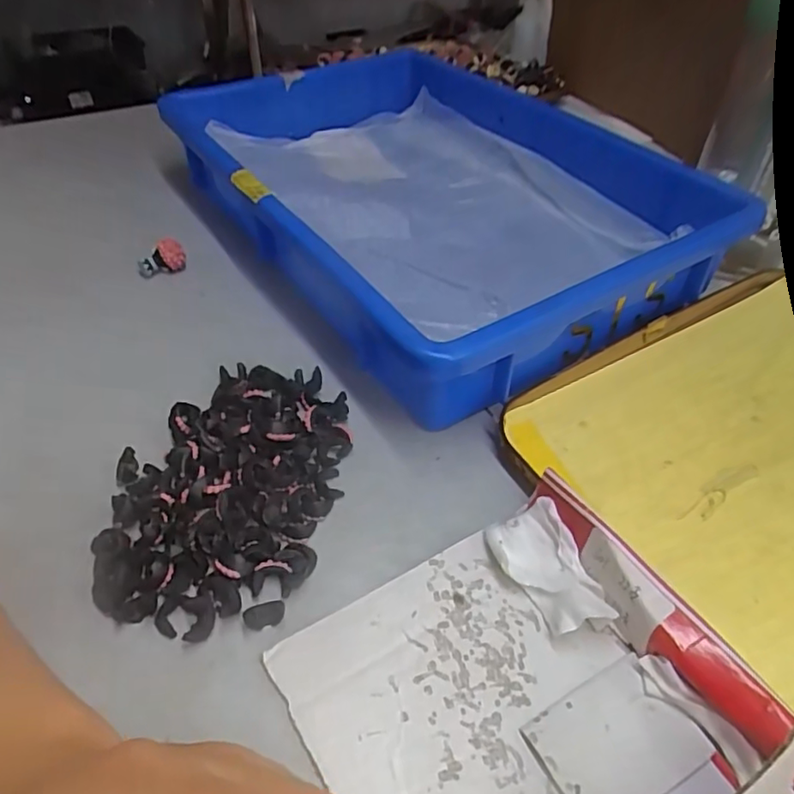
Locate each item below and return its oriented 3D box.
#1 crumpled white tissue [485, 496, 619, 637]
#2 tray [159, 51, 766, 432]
[{"bbox_3d":[0.058,0.068,0.233,0.031,0.018,0.052,-14,48,-13],"label":"crumpled white tissue"},{"bbox_3d":[0.018,-0.147,0.412,0.250,0.063,0.358,-26,52,-23],"label":"tray"}]

